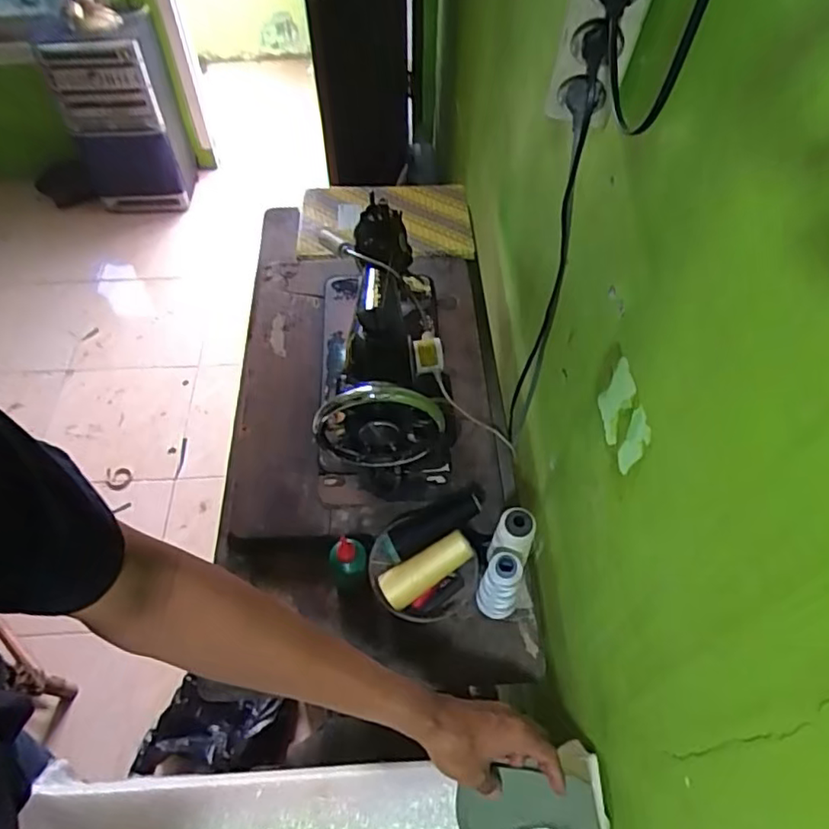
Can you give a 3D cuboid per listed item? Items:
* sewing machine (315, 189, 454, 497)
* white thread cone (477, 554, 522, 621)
[{"bbox_3d":[-0.046,-0.106,0.805,0.168,0.203,0.376,-1,55,-2],"label":"sewing machine"},{"bbox_3d":[0.095,0.195,0.684,0.048,0.116,0.040,13,54,8],"label":"white thread cone"}]

